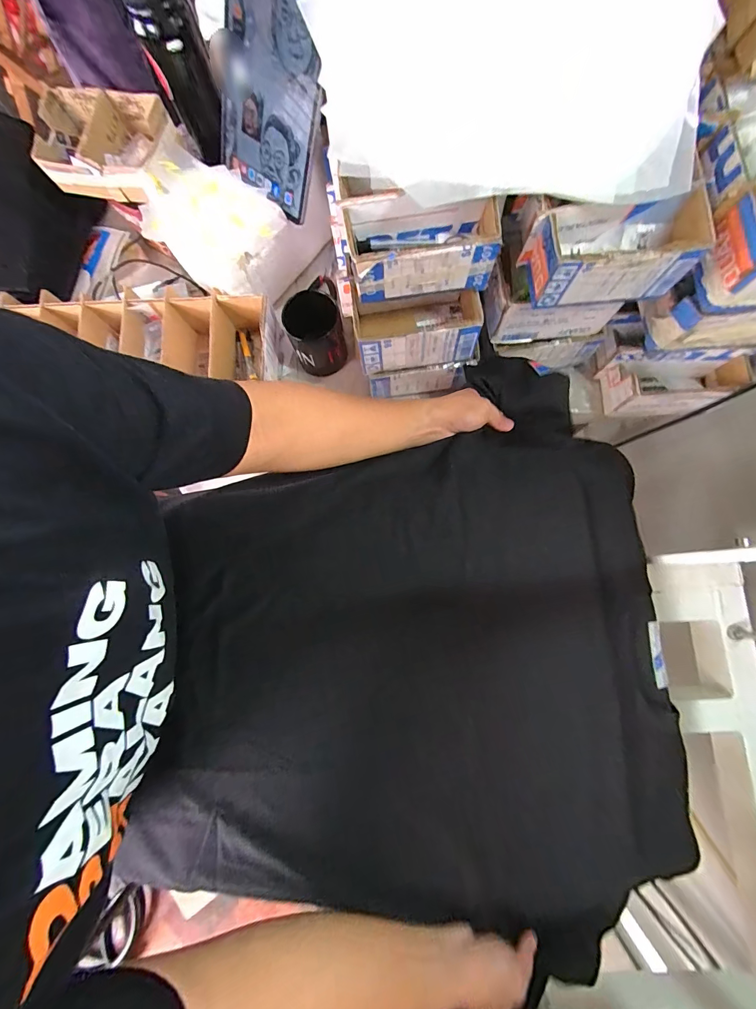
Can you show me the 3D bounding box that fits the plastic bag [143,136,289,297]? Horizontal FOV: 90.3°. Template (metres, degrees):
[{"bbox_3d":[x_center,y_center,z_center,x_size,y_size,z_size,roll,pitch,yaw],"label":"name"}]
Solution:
[{"bbox_3d":[-0.252,-0.414,0.571,0.216,0.099,0.159,43,84,8],"label":"plastic bag"}]

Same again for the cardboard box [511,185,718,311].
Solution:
[{"bbox_3d":[0.245,-0.267,0.404,0.156,0.071,0.074,-10,80,0],"label":"cardboard box"}]

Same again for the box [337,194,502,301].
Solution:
[{"bbox_3d":[0.046,-0.280,0.417,0.156,0.072,0.078,-9,80,0],"label":"box"}]

